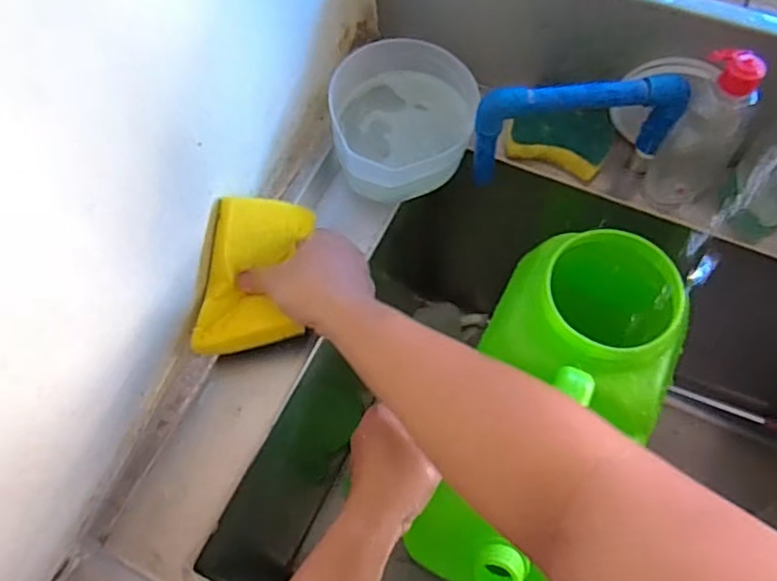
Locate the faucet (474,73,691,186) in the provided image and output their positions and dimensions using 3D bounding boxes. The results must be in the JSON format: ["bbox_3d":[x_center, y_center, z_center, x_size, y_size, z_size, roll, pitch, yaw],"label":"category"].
[{"bbox_3d":[0.166,-0.144,0.542,0.174,0.103,0.025,-5,64,0],"label":"faucet"}]

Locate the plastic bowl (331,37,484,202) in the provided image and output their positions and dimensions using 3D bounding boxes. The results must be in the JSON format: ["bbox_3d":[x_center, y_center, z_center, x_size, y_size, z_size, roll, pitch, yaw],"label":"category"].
[{"bbox_3d":[0.014,-0.163,0.591,0.135,0.070,0.165,5,65,5],"label":"plastic bowl"}]

